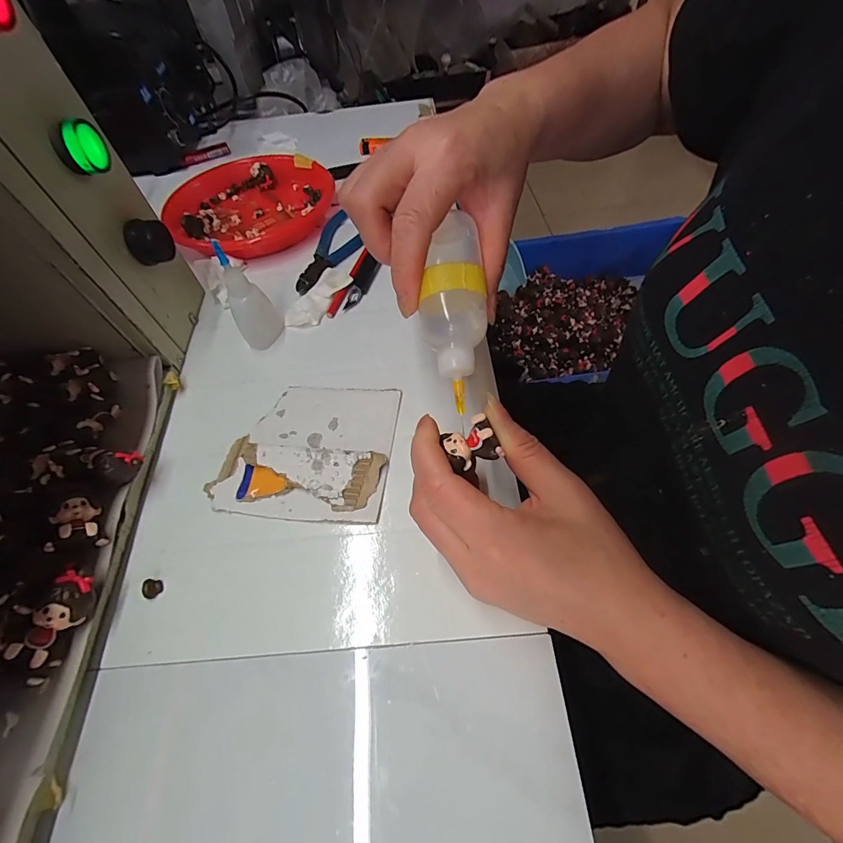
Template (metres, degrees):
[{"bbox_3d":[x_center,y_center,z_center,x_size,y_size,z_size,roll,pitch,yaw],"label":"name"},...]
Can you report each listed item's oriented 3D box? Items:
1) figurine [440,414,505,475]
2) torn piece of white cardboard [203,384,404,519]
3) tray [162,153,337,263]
[{"bbox_3d":[0.025,0.011,0.211,0.024,0.017,0.024,-16,59,-7],"label":"figurine"},{"bbox_3d":[-0.080,0.016,0.287,0.113,0.012,0.105,5,59,6],"label":"torn piece of white cardboard"},{"bbox_3d":[-0.181,-0.244,0.450,0.165,0.027,0.171,36,67,22],"label":"tray"}]

